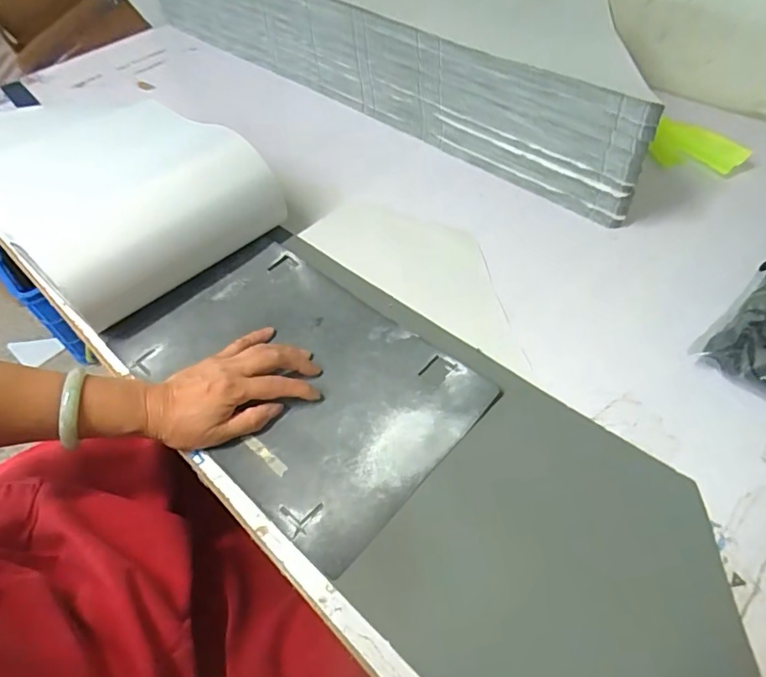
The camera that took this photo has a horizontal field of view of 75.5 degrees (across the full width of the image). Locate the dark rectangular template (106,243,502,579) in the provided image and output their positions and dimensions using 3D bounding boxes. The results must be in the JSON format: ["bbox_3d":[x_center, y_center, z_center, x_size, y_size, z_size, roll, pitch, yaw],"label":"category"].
[{"bbox_3d":[-0.093,0.031,0.501,0.350,0.008,0.218,35,61,27],"label":"dark rectangular template"}]

